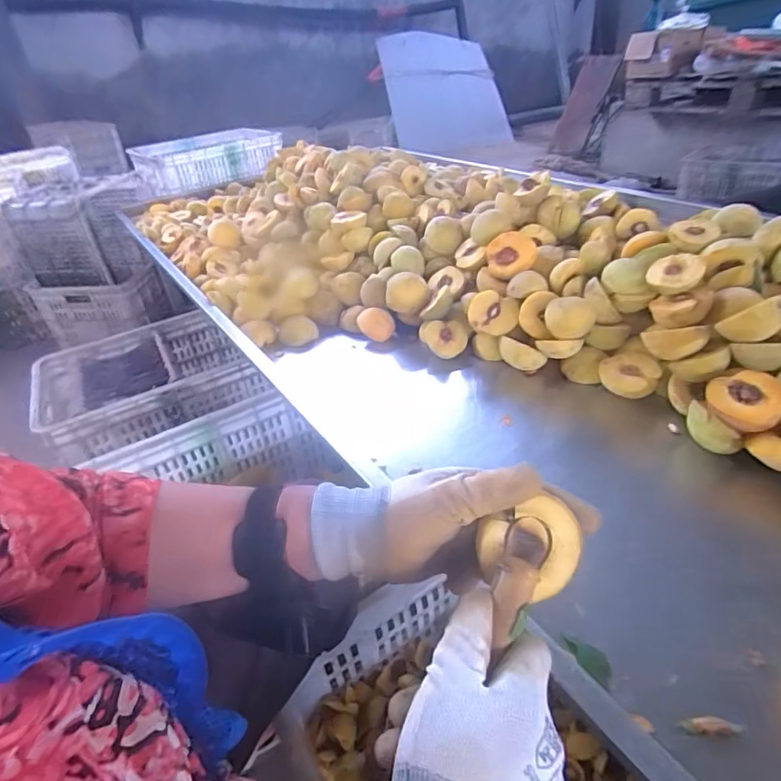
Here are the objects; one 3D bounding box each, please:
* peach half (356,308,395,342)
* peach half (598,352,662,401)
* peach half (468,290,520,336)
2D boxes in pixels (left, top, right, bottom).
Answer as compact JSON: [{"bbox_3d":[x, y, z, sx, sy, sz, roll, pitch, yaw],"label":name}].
[{"bbox_3d":[-0.023,-0.114,0.867,0.067,0.030,0.055,43,93,15],"label":"peach half"},{"bbox_3d":[0.320,-0.021,0.661,0.074,0.037,0.061,12,38,22],"label":"peach half"},{"bbox_3d":[0.157,-0.113,0.748,0.074,0.035,0.065,24,77,20],"label":"peach half"}]

